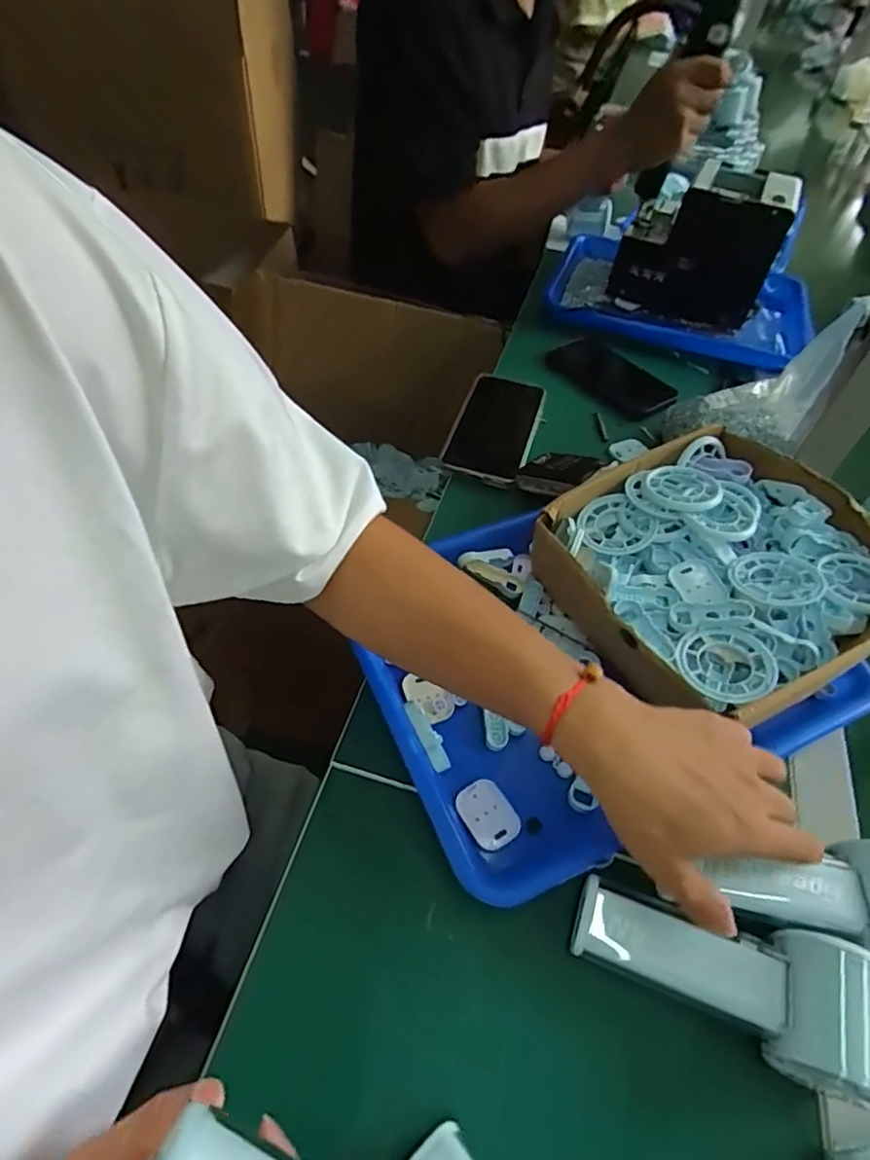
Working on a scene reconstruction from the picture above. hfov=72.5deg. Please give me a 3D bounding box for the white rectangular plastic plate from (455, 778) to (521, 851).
[{"bbox_3d":[0.033,0.145,0.367,0.030,0.004,0.040,-29,59,-26],"label":"white rectangular plastic plate"}]

